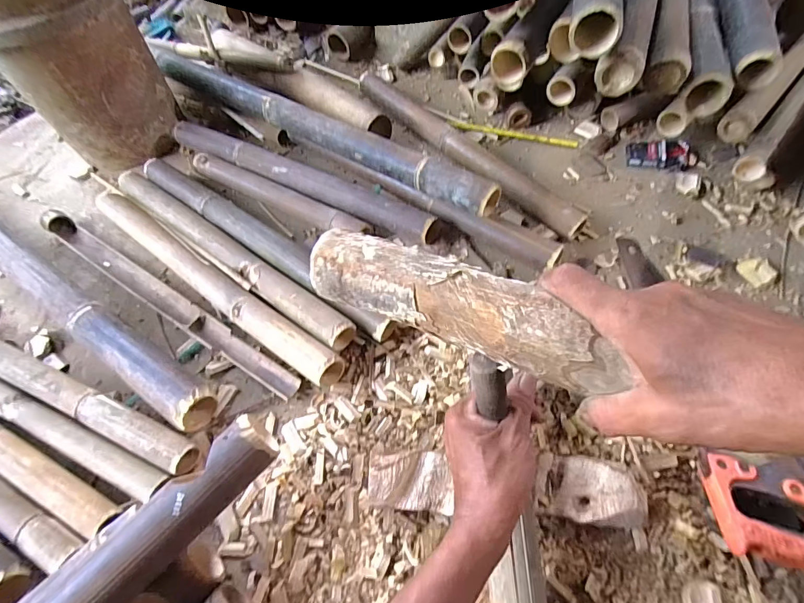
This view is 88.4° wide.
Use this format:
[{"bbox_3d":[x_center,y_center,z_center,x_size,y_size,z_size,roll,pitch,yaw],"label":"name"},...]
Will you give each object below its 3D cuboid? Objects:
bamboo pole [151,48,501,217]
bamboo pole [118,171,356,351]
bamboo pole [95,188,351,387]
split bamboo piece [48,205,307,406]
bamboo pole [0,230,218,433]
[{"bbox_3d":[-0.221,-0.384,0.858,0.929,0.060,0.067,30,64,20],"label":"bamboo pole"},{"bbox_3d":[-0.339,-0.098,0.767,0.637,0.059,0.056,33,65,21],"label":"bamboo pole"},{"bbox_3d":[-0.354,-0.044,0.734,0.634,0.059,0.058,32,66,21],"label":"bamboo pole"},{"bbox_3d":[-0.438,-0.013,0.743,0.666,0.029,0.050,28,64,20],"label":"split bamboo piece"},{"bbox_3d":[-0.849,-0.145,0.830,1.374,0.080,0.062,29,64,19],"label":"bamboo pole"}]

